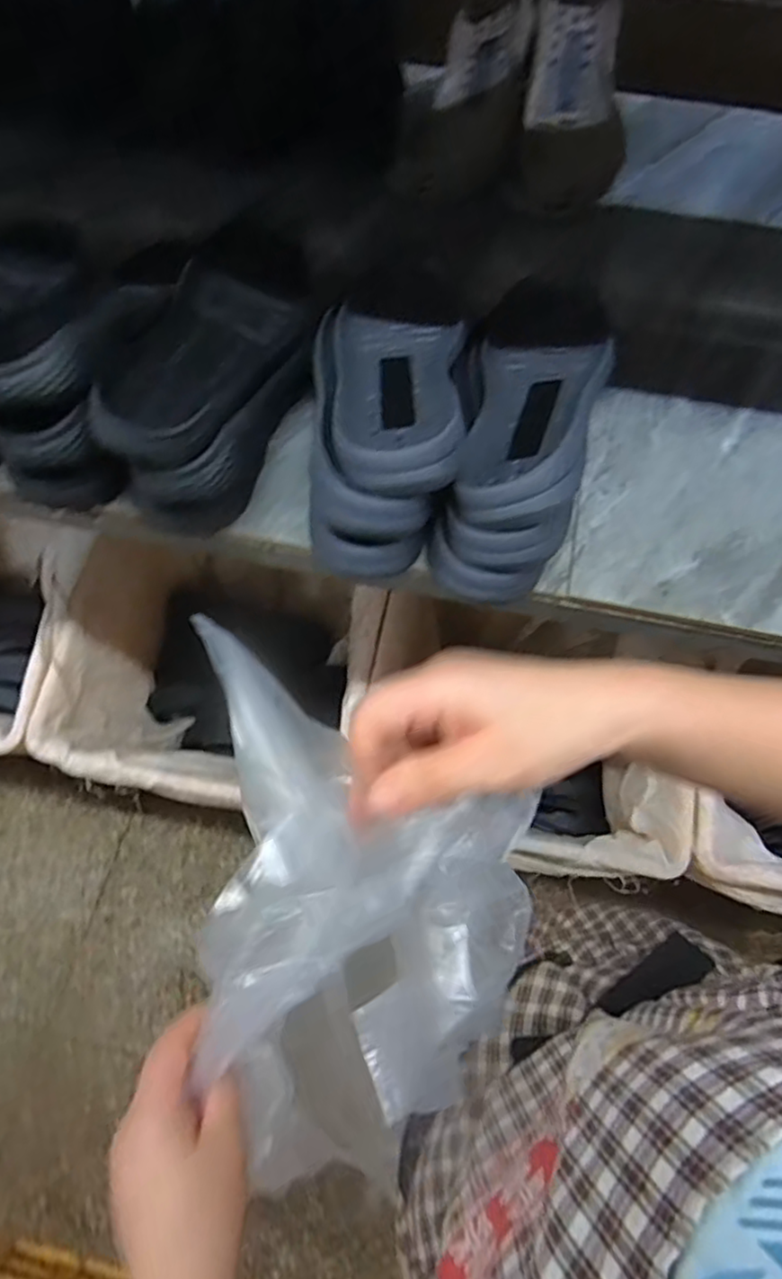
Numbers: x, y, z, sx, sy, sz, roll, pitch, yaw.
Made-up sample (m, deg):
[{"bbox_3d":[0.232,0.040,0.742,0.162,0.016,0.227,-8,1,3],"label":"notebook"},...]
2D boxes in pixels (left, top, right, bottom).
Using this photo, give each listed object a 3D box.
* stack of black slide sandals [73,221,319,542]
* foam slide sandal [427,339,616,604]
[{"bbox_3d":[-0.145,-0.238,0.575,0.119,0.099,0.306,13,63,5],"label":"stack of black slide sandals"},{"bbox_3d":[0.103,-0.160,0.537,0.110,0.101,0.253,18,63,7],"label":"foam slide sandal"}]

